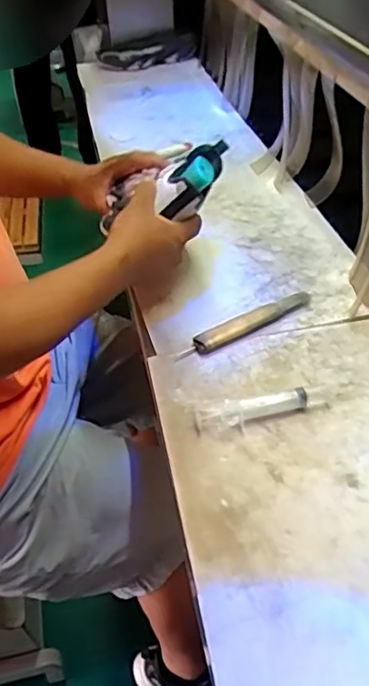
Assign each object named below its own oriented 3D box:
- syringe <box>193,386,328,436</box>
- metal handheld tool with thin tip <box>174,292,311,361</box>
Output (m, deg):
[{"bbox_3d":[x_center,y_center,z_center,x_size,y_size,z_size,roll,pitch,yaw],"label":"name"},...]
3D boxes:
[{"bbox_3d":[0.078,0.064,0.594,0.136,0.024,0.023,-11,41,-9],"label":"syringe"},{"bbox_3d":[0.074,-0.023,0.707,0.189,0.016,0.026,-27,45,-25],"label":"metal handheld tool with thin tip"}]

